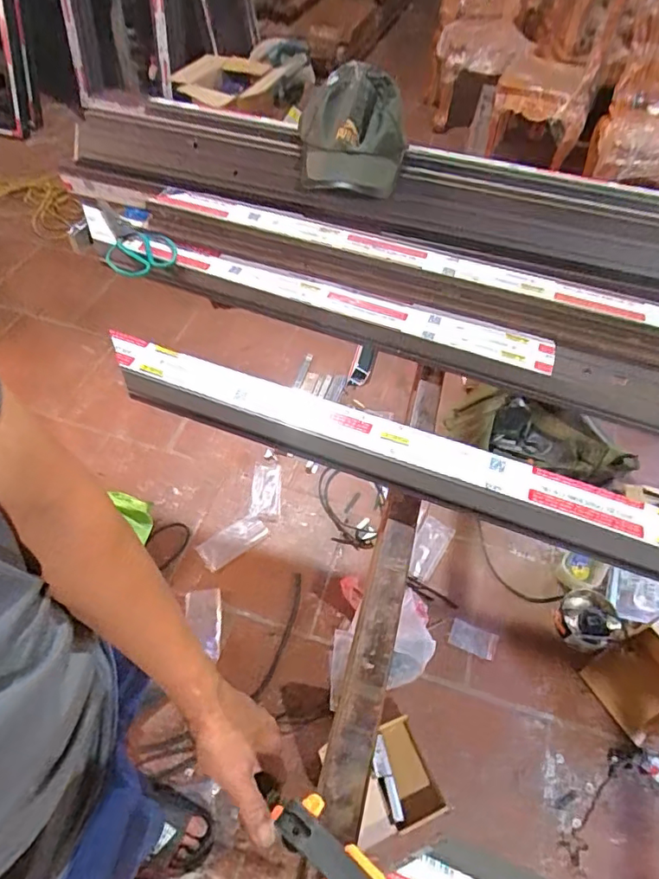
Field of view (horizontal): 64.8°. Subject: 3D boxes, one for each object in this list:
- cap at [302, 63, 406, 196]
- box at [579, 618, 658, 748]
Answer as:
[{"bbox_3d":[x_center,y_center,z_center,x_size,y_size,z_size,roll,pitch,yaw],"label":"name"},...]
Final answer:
[{"bbox_3d":[0.039,-0.481,0.797,0.161,0.119,0.184,13,53,5],"label":"cap"},{"bbox_3d":[0.780,0.576,1.246,0.225,0.119,0.205,-20,57,-19],"label":"box"}]

